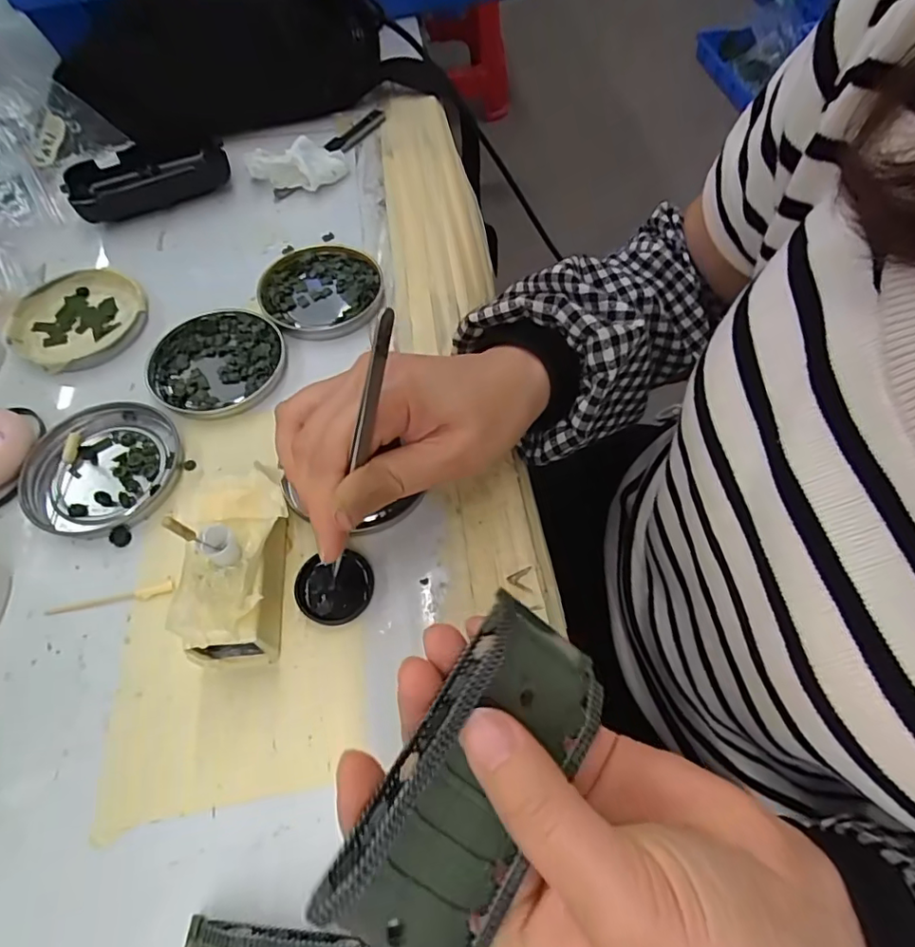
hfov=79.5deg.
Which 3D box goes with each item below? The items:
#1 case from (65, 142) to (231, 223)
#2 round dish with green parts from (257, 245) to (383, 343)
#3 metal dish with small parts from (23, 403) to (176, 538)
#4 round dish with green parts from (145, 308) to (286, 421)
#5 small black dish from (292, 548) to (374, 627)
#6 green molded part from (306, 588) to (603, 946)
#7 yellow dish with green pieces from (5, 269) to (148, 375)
[{"bbox_3d":[-0.230,-0.223,0.412,0.109,0.027,0.056,-25,63,-13],"label":"case"},{"bbox_3d":[-0.088,-0.120,0.360,0.077,0.009,0.077,0,60,0],"label":"round dish with green parts"},{"bbox_3d":[-0.190,-0.003,0.294,0.071,0.010,0.076,0,60,0],"label":"metal dish with small parts"},{"bbox_3d":[-0.145,-0.067,0.330,0.078,0.009,0.076,0,60,0],"label":"round dish with green parts"},{"bbox_3d":[-0.058,0.054,0.260,0.035,0.008,0.033,0,60,0],"label":"small black dish"},{"bbox_3d":[0.004,0.085,0.160,0.046,0.026,0.096,37,69,-7],"label":"green molded part"},{"bbox_3d":[-0.240,-0.099,0.349,0.076,0.012,0.077,0,60,0],"label":"yellow dish with green pieces"}]

